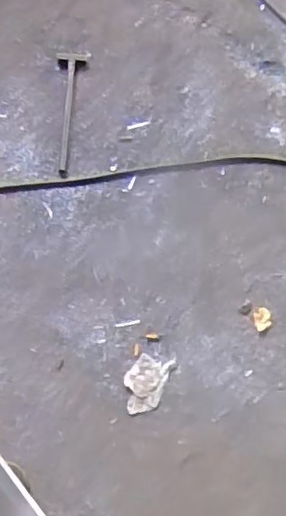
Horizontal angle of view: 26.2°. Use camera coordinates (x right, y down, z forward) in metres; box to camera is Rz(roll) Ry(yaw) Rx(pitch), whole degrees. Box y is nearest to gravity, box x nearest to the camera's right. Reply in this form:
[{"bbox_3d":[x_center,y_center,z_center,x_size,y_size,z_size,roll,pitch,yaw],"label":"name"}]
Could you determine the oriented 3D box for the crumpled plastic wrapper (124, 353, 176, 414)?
[{"bbox_3d":[0.004,0.290,1.410,0.090,0.025,0.137,19,71,6],"label":"crumpled plastic wrapper"}]

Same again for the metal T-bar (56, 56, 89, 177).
[{"bbox_3d":[-0.184,-0.377,1.585,0.084,0.036,0.363,0,70,-1],"label":"metal T-bar"}]

